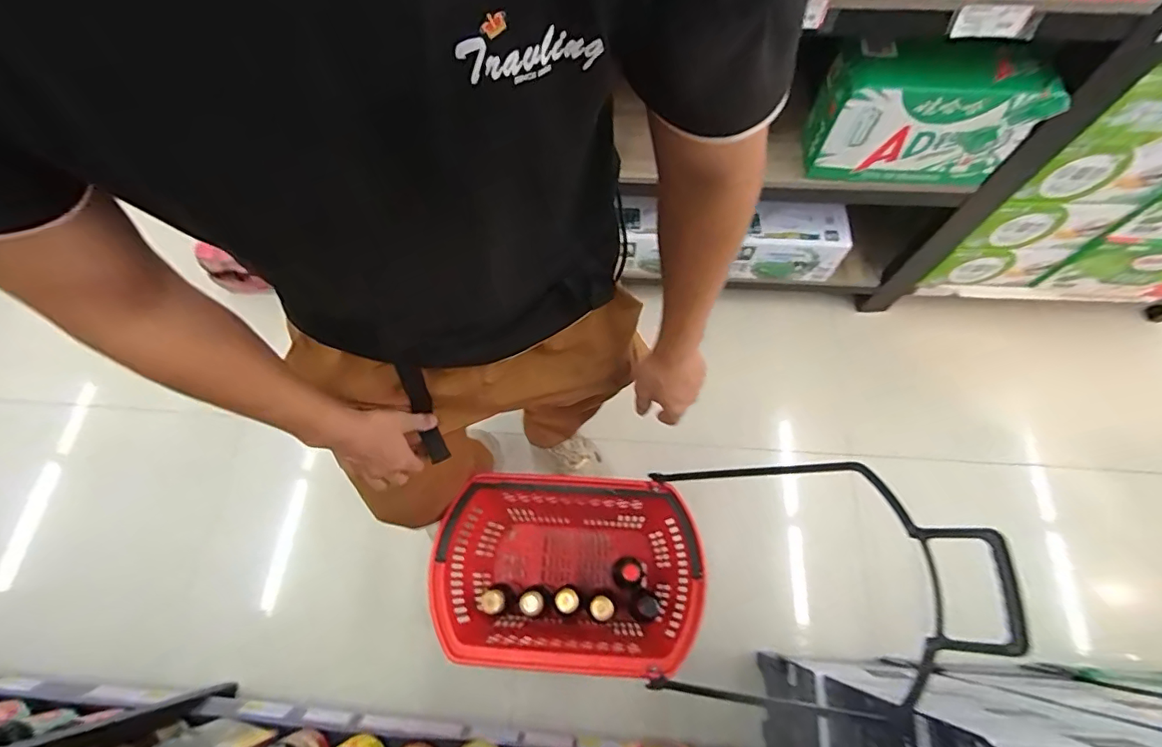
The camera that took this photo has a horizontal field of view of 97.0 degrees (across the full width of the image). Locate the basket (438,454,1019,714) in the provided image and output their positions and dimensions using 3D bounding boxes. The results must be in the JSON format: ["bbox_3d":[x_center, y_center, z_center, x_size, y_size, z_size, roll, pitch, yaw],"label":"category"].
[{"bbox_3d":[0.135,0.352,0.912,0.765,0.599,0.335,5,67,3],"label":"basket"}]

